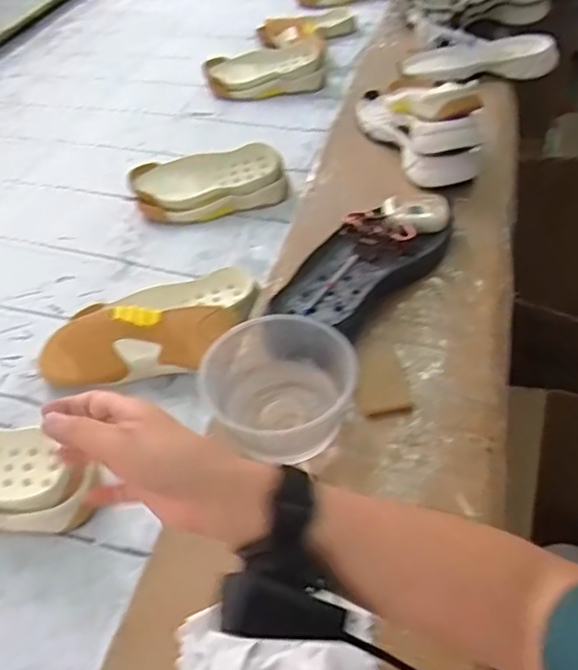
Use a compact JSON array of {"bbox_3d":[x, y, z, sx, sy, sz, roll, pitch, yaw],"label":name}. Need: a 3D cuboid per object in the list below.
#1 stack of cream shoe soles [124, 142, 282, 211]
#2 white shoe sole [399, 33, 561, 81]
[{"bbox_3d":[-0.120,-0.222,0.910,0.216,0.073,0.097,-2,46,3],"label":"stack of cream shoe soles"},{"bbox_3d":[0.313,-0.458,1.031,0.242,0.054,0.073,5,46,9],"label":"white shoe sole"}]

